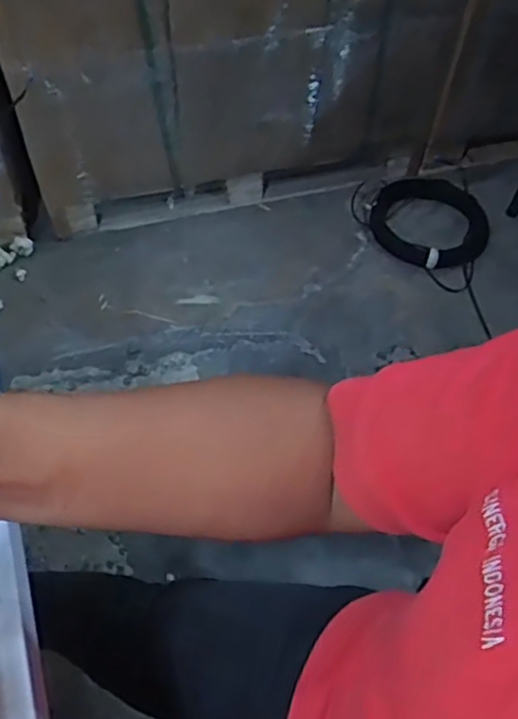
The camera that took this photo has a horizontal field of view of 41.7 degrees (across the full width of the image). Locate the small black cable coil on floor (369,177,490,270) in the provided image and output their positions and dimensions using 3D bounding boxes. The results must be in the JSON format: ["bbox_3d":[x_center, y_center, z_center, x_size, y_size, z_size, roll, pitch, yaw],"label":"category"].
[{"bbox_3d":[0.452,-0.396,1.782,0.295,0.086,0.366,15,53,9],"label":"small black cable coil on floor"}]

